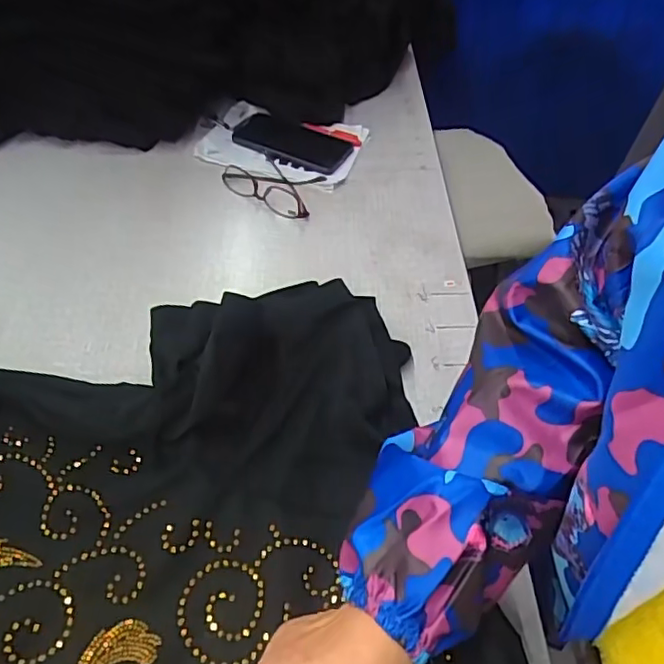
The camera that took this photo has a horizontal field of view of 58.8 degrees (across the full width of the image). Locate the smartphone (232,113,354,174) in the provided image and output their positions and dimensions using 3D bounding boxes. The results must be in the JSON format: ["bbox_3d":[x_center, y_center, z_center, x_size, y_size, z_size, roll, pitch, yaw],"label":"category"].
[{"bbox_3d":[-0.056,-0.286,0.871,0.176,0.019,0.083,23,53,18],"label":"smartphone"}]

